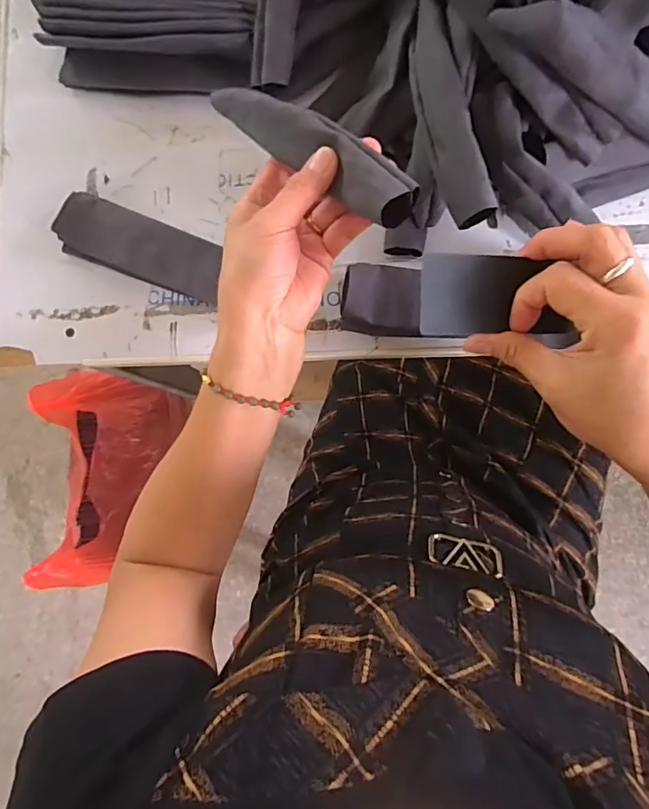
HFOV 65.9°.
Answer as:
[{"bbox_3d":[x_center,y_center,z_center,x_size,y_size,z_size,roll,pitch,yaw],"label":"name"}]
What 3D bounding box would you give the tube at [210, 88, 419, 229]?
[{"bbox_3d":[-0.016,-0.169,0.322,0.181,0.025,0.031,42,93,26],"label":"tube"}]

